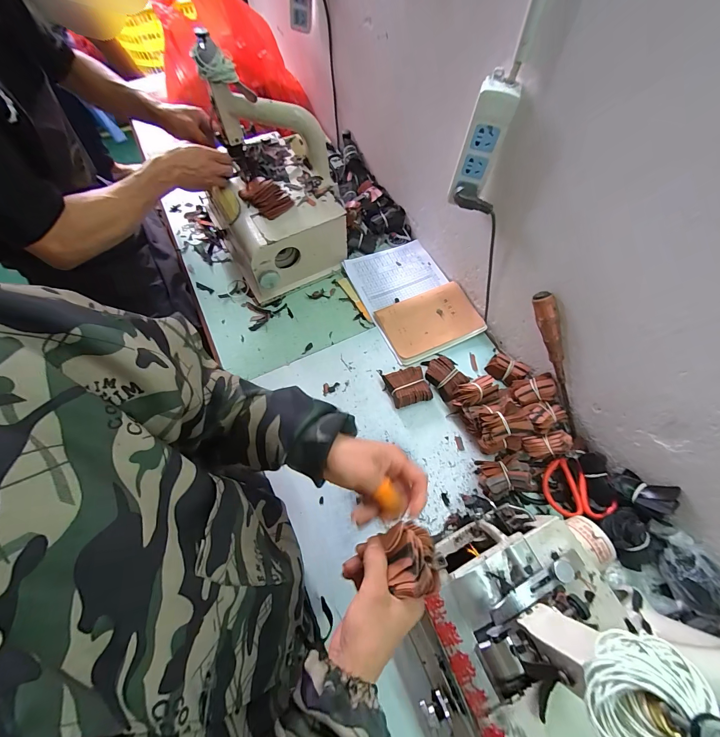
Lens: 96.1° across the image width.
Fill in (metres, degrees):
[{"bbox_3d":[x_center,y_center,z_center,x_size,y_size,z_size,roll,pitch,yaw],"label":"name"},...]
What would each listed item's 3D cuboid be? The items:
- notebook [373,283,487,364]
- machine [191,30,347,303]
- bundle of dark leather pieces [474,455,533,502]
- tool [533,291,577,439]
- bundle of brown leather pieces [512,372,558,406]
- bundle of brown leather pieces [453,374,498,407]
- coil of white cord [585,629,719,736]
[{"bbox_3d":[0.154,-0.104,0.708,0.205,0.018,0.139,-23,67,-10],"label":"notebook"},{"bbox_3d":[-0.192,-0.398,0.696,0.286,0.328,0.319,-29,68,-12],"label":"machine"},{"bbox_3d":[0.245,0.187,0.553,0.081,0.045,0.064,-6,65,-2],"label":"bundle of dark leather pieces"},{"bbox_3d":[0.341,0.000,0.555,0.029,0.024,0.278,-30,112,-11],"label":"tool"},{"bbox_3d":[0.322,0.040,0.599,0.069,0.027,0.045,-18,85,25],"label":"bundle of brown leather pieces"},{"bbox_3d":[0.218,0.048,0.609,0.087,0.044,0.048,-15,66,-6],"label":"bundle of brown leather pieces"},{"bbox_3d":[0.189,0.214,0.205,0.080,0.039,0.067,-32,69,-13],"label":"coil of white cord"}]

